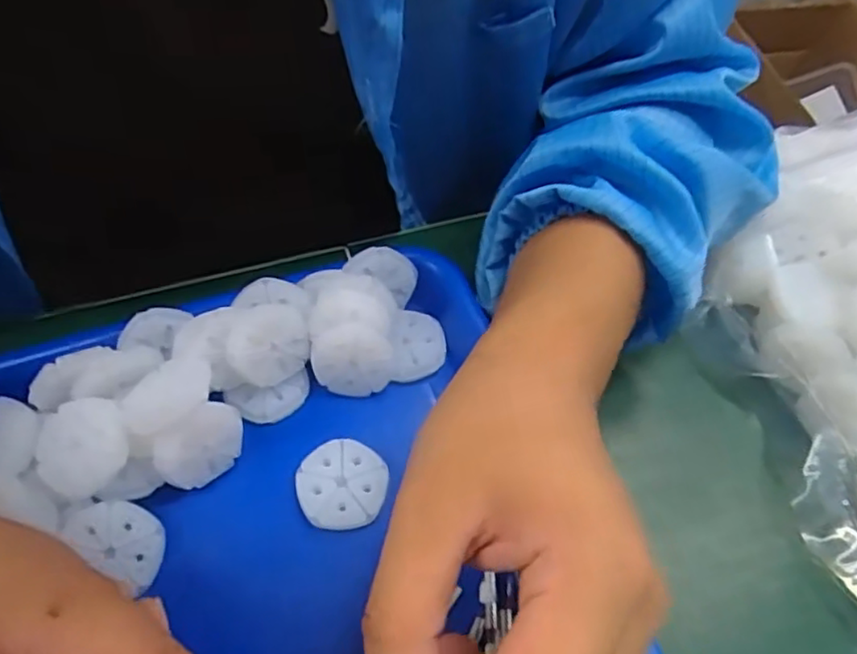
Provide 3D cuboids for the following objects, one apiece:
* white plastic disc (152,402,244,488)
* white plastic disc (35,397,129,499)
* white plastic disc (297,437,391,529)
[{"bbox_3d":[-0.095,0.050,0.269,0.005,0.035,0.036,27,64,40],"label":"white plastic disc"},{"bbox_3d":[-0.138,0.047,0.256,0.039,0.004,0.037,-4,70,10],"label":"white plastic disc"},{"bbox_3d":[-0.037,0.067,0.278,0.038,0.004,0.038,3,56,-5],"label":"white plastic disc"}]

